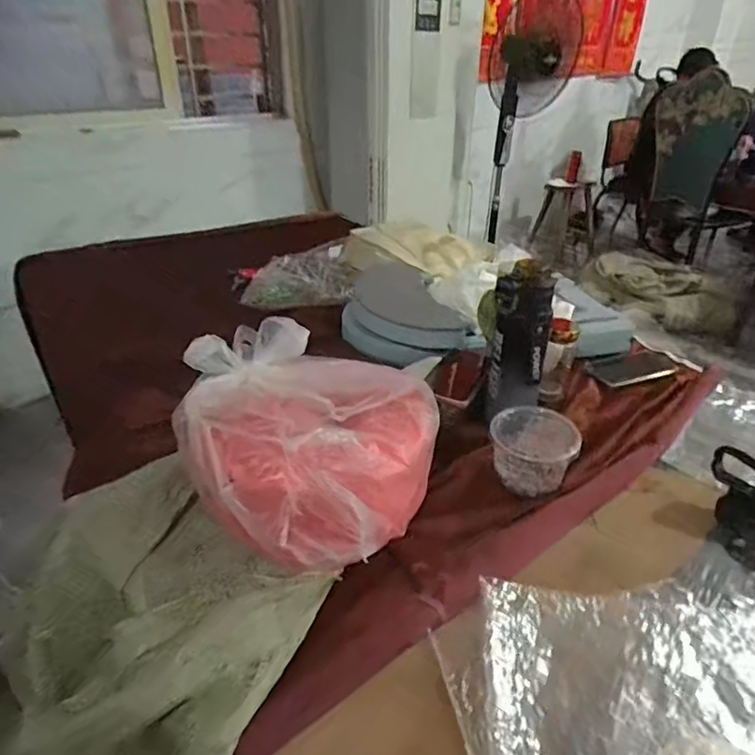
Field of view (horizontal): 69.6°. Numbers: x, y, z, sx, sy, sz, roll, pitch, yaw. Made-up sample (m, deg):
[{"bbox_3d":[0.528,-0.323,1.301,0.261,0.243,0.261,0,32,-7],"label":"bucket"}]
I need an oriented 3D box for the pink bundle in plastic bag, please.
[{"bbox_3d":[-0.085,0.088,0.639,0.311,0.208,0.229,2,31,2],"label":"pink bundle in plastic bag"}]

